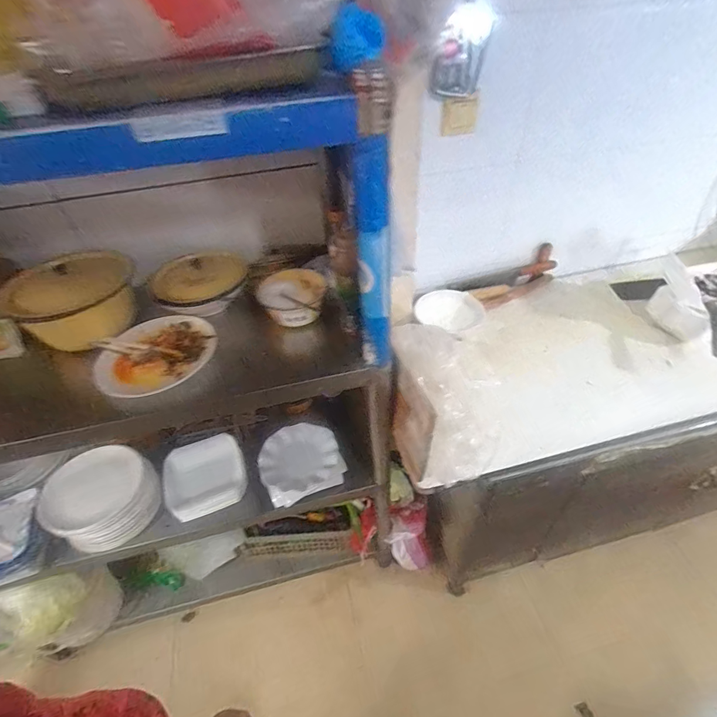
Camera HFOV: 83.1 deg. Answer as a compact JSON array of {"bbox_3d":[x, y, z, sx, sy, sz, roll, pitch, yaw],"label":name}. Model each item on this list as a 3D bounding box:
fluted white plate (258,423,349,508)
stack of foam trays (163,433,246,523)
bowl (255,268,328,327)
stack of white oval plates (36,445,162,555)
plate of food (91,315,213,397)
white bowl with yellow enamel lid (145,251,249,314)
[{"bbox_3d":[-0.159,0.275,1.099,0.211,0.033,0.196,-16,53,-16],"label":"fluted white plate"},{"bbox_3d":[-0.400,0.305,1.052,0.200,0.057,0.193,-16,45,-12],"label":"stack of foam trays"},{"bbox_3d":[-0.145,-0.137,0.898,0.141,0.057,0.140,-2,44,2],"label":"bowl"},{"bbox_3d":[-0.633,0.347,1.009,0.244,0.121,0.202,-27,48,-23],"label":"stack of white oval plates"},{"bbox_3d":[-0.405,-0.007,0.820,0.224,0.029,0.219,-2,44,2],"label":"plate of food"},{"bbox_3d":[-0.363,-0.159,0.909,0.169,0.090,0.198,-35,52,-29],"label":"white bowl with yellow enamel lid"}]

